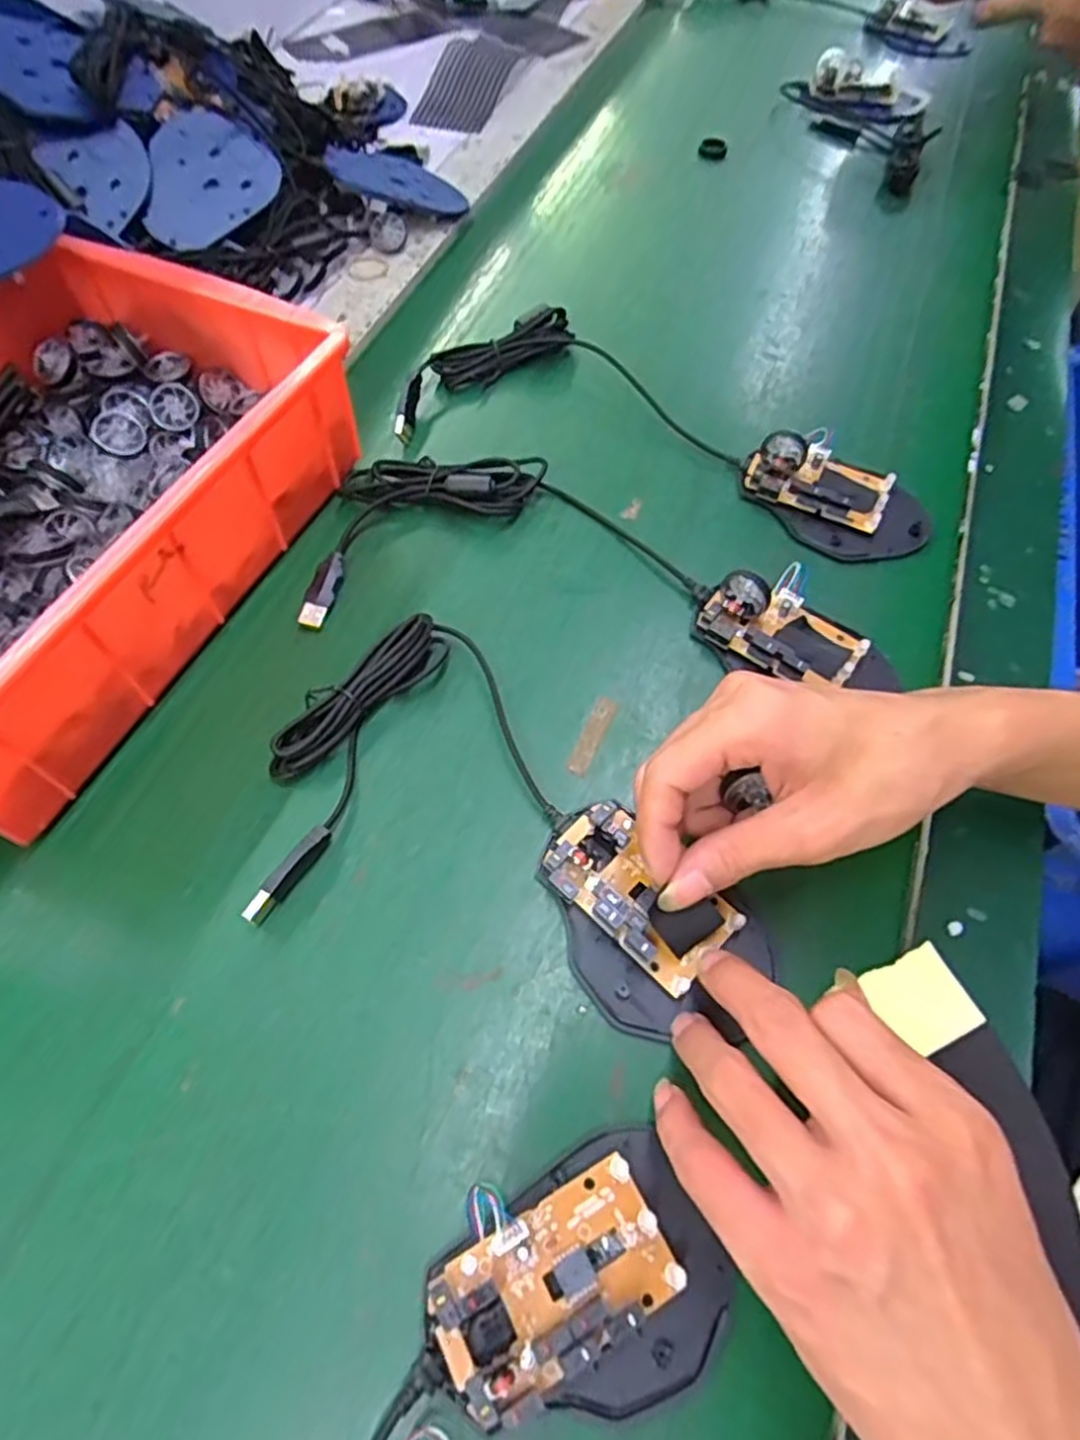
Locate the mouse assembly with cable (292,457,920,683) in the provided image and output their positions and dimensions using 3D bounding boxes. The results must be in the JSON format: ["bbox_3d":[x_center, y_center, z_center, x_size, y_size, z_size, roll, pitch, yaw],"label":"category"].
[{"bbox_3d":[0.035,-0.088,0.397,0.303,0.026,0.120,7,61,4],"label":"mouse assembly with cable"}]

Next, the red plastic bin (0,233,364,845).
[{"bbox_3d":[-0.250,-0.103,0.367,0.198,0.089,0.294,24,63,13],"label":"red plastic bin"}]

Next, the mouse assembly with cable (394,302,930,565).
[{"bbox_3d":[0.077,-0.186,0.451,0.316,0.027,0.128,17,62,10],"label":"mouse assembly with cable"}]

